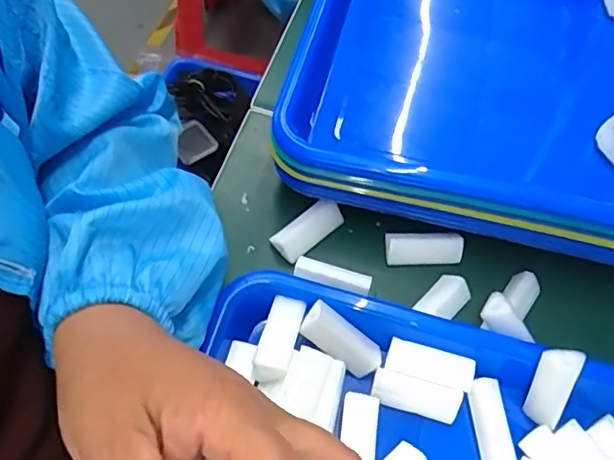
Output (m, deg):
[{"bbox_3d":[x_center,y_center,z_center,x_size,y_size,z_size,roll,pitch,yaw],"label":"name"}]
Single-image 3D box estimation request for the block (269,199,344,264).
[{"bbox_3d":[0.001,0.000,0.345,0.045,0.013,0.021,-39,69,-22],"label":"block"}]

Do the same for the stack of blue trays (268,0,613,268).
[{"bbox_3d":[0.153,-0.096,0.378,0.327,0.074,0.249,14,61,5],"label":"stack of blue trays"}]

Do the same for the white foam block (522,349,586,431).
[{"bbox_3d":[0.122,0.080,0.280,0.018,0.045,0.011,13,25,5],"label":"white foam block"}]

